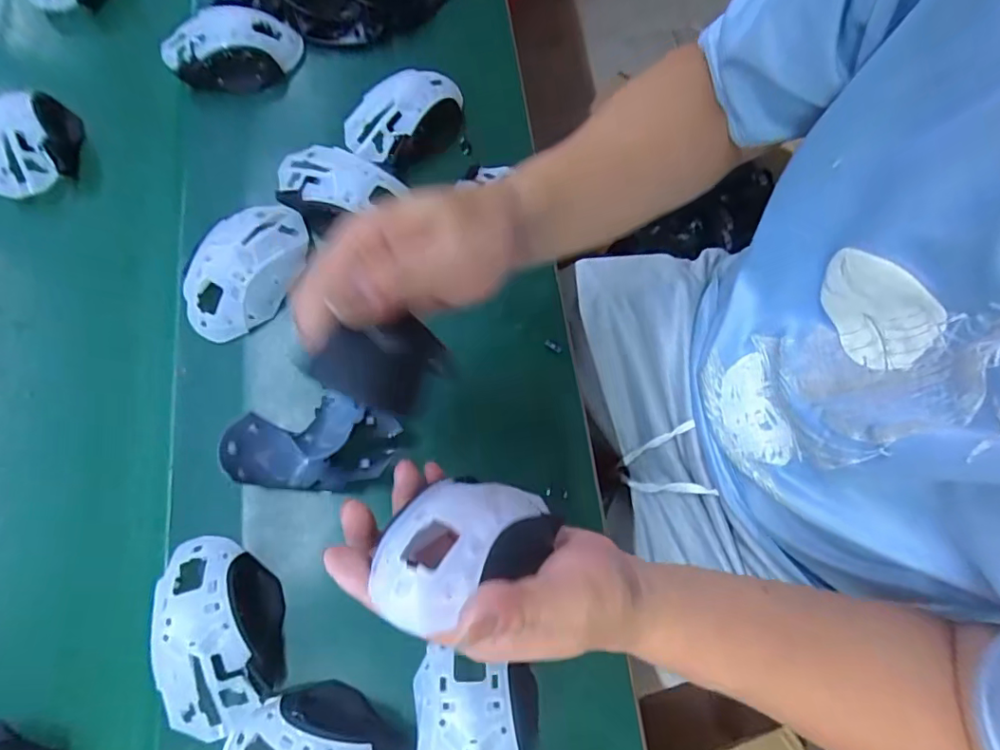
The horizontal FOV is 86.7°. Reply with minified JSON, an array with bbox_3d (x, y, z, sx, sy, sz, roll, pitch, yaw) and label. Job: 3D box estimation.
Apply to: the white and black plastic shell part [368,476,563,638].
[{"bbox_3d":[-0.016,0.083,0.253,0.058,0.091,0.035,28,114,33],"label":"white and black plastic shell part"}]

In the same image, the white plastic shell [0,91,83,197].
[{"bbox_3d":[-0.412,-0.200,0.461,0.072,0.027,0.093,-21,74,-6],"label":"white plastic shell"}]

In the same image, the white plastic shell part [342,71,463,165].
[{"bbox_3d":[-0.078,-0.224,0.460,0.115,0.038,0.071,-35,76,-10],"label":"white plastic shell part"}]

